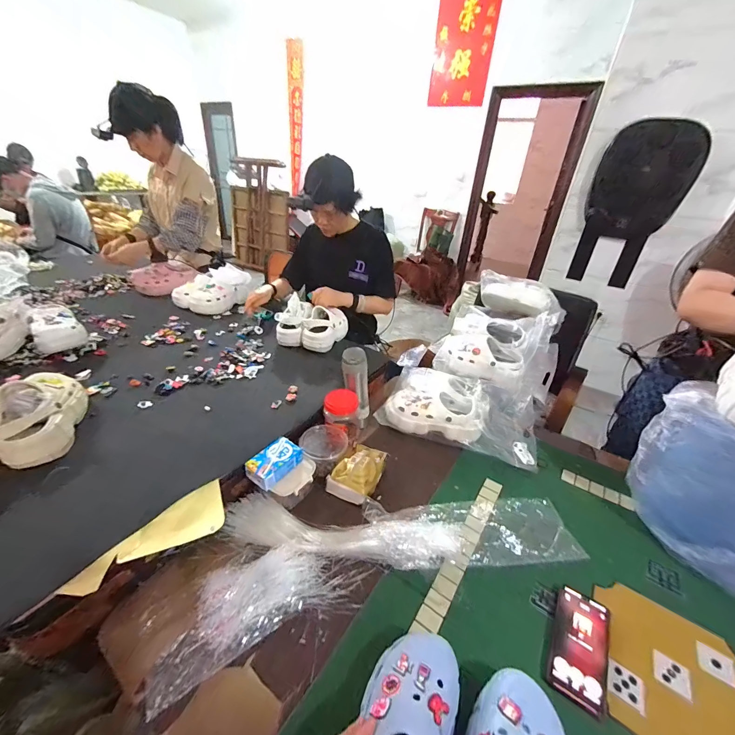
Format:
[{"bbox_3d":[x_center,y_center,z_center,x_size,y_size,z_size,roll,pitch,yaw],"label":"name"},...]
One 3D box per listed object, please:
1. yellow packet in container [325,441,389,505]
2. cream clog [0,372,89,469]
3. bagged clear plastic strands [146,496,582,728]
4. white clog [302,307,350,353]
[{"bbox_3d":[-0.019,0.241,0.769,0.100,0.051,0.134,18,34,21],"label":"yellow packet in container"},{"bbox_3d":[-0.696,0.087,0.709,0.109,0.110,0.254,-13,35,-25],"label":"cream clog"},{"bbox_3d":[0.016,0.327,0.649,0.772,0.053,0.295,-6,33,-16],"label":"bagged clear plastic strands"},{"bbox_3d":[-0.149,-0.132,1.147,0.121,0.095,0.204,12,33,12],"label":"white clog"}]

